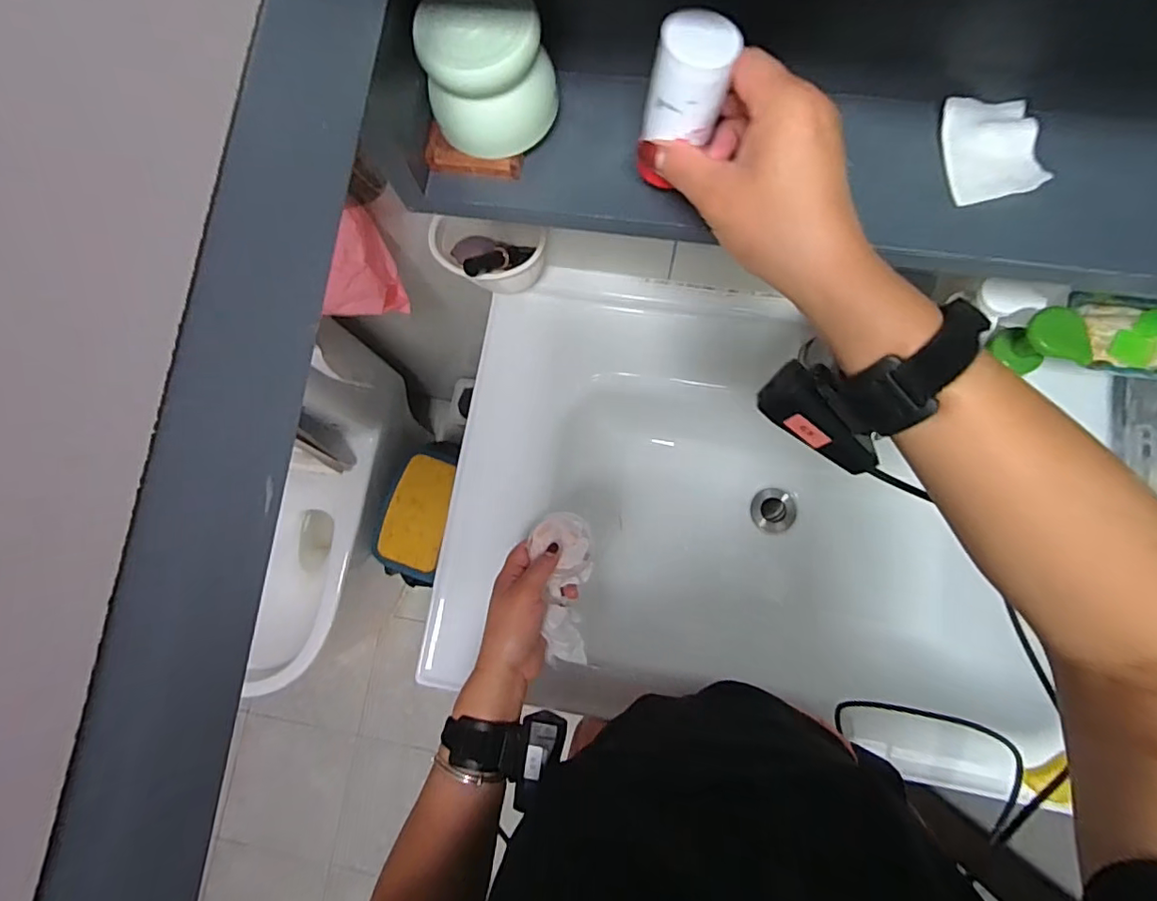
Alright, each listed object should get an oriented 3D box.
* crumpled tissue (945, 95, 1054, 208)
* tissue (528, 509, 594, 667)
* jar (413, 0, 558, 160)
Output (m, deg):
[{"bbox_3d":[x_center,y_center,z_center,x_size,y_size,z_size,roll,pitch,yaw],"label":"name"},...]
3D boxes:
[{"bbox_3d":[0.240,-0.177,0.326,0.048,0.012,0.062,-5,80,2],"label":"crumpled tissue"},{"bbox_3d":[-0.015,0.134,0.535,0.056,0.041,0.142,-2,83,3],"label":"tissue"},{"bbox_3d":[-0.053,-0.215,0.318,0.067,0.057,0.066,-1,81,3],"label":"jar"}]

